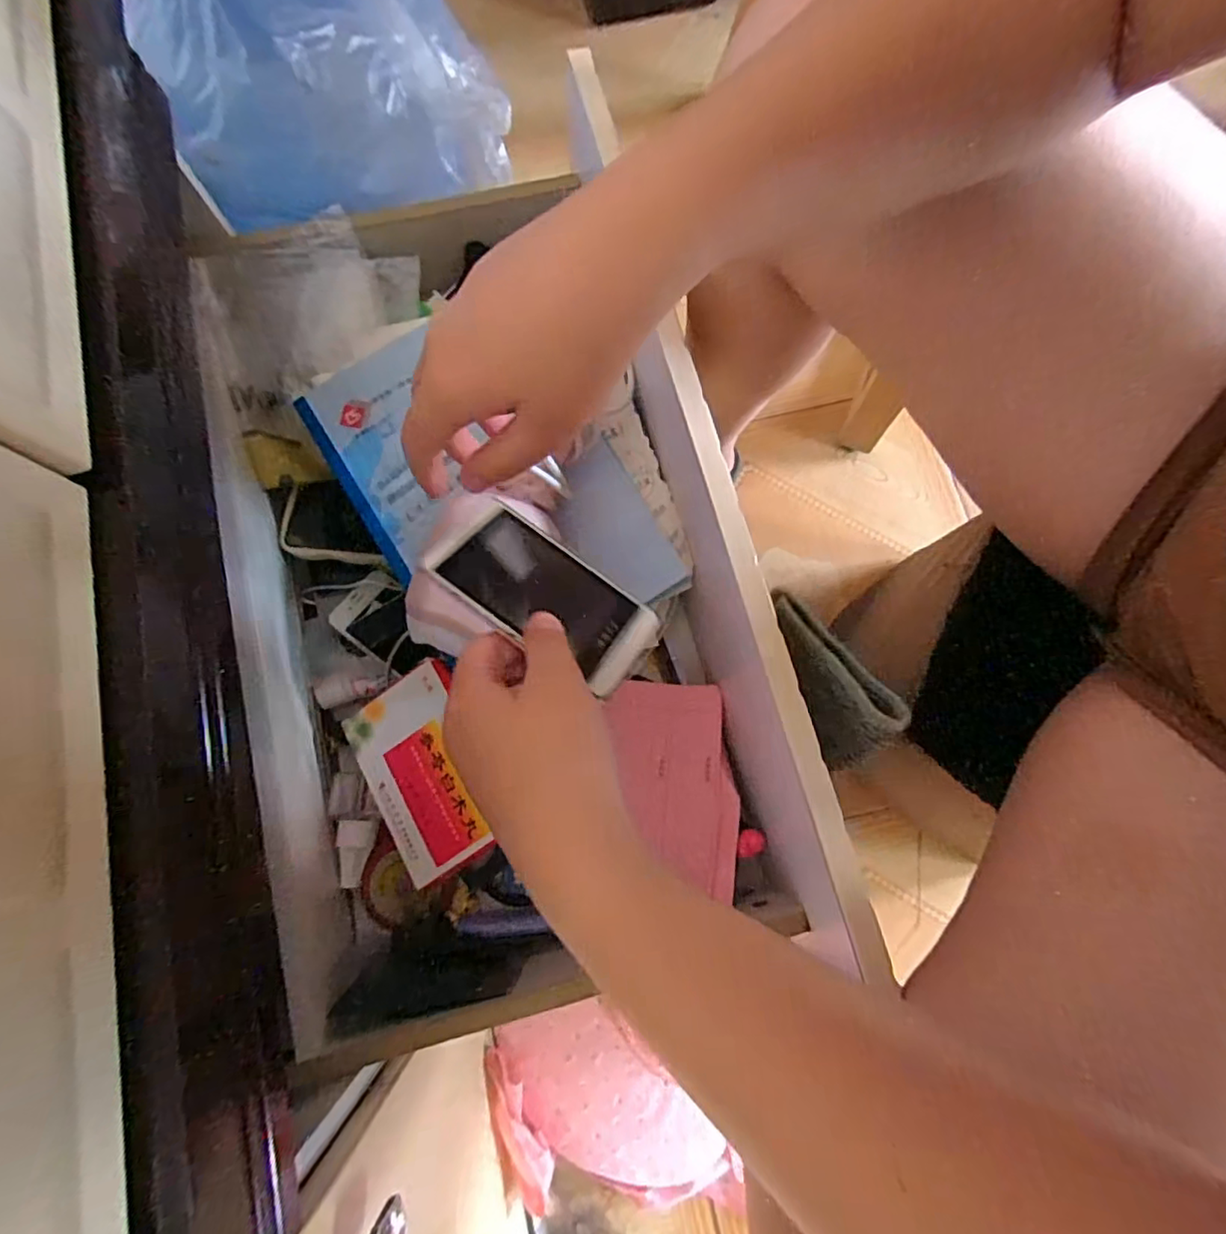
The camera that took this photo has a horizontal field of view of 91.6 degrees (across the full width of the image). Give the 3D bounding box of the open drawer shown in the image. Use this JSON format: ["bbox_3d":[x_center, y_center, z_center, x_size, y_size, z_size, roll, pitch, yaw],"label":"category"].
[{"bbox_3d":[-0.099,-0.028,0.406,0.352,0.134,0.546,-13,79,-2],"label":"open drawer"}]

